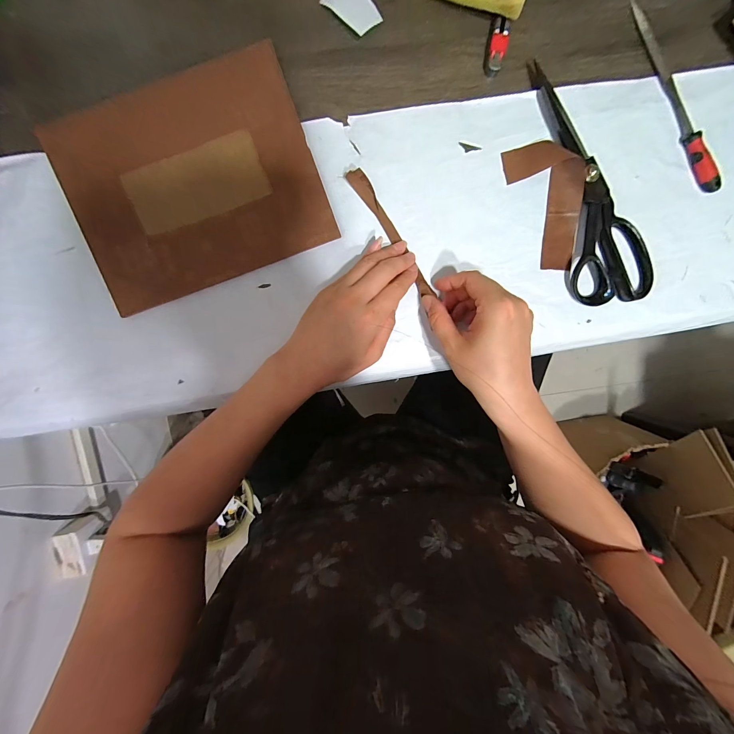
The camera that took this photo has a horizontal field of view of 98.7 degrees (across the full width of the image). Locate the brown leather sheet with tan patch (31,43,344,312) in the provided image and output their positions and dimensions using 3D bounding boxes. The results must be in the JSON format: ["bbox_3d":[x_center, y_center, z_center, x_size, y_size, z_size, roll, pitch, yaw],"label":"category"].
[{"bbox_3d":[-0.165,-0.175,0.304,0.229,0.009,0.177,-21,99,-1],"label":"brown leather sheet with tan patch"}]

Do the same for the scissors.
[{"bbox_3d":[0.230,-0.178,0.314,0.081,0.014,0.231,-14,97,-1],"label":"scissors"}]

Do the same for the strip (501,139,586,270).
[{"bbox_3d":[0.184,-0.162,0.314,0.065,0.014,0.125,-17,98,0],"label":"strip"}]

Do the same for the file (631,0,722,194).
[{"bbox_3d":[0.304,-0.262,0.306,0.016,0.012,0.191,-29,97,1],"label":"file"}]

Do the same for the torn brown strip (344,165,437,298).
[{"bbox_3d":[0.025,-0.132,0.314,0.015,0.014,0.139,-34,100,2],"label":"torn brown strip"}]

